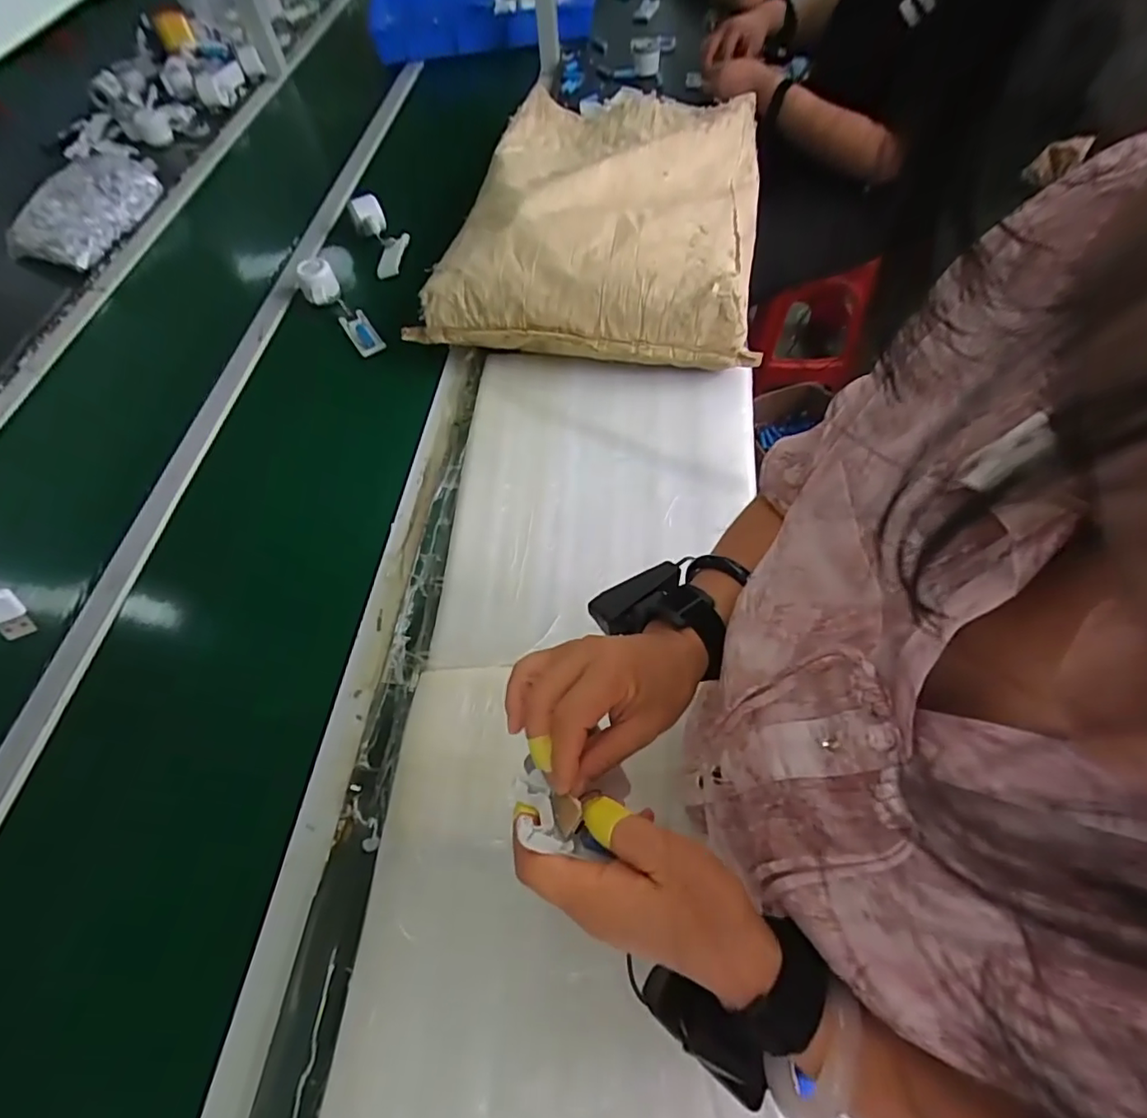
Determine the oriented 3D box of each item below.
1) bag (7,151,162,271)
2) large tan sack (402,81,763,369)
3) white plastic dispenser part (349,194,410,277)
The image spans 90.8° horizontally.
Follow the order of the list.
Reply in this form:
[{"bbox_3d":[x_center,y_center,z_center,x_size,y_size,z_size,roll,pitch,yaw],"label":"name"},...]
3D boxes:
[{"bbox_3d":[-0.901,-0.646,1.053,0.148,0.084,0.257,15,62,12],"label":"bag"},{"bbox_3d":[0.068,-0.611,0.945,0.459,0.146,0.762,6,61,7],"label":"large tan sack"},{"bbox_3d":[-0.327,-0.563,0.964,0.073,0.066,0.172,-23,61,-10],"label":"white plastic dispenser part"}]

